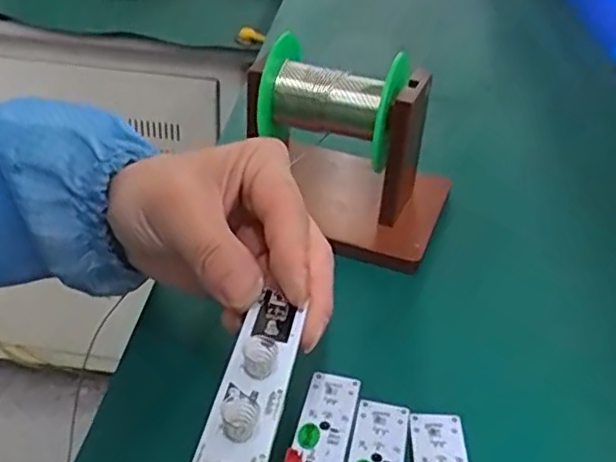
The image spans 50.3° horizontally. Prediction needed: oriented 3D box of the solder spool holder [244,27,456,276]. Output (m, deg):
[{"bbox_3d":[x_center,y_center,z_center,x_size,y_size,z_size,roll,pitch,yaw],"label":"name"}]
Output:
[{"bbox_3d":[0.022,-0.048,0.391,0.119,0.102,0.089,15,37,14],"label":"solder spool holder"}]

